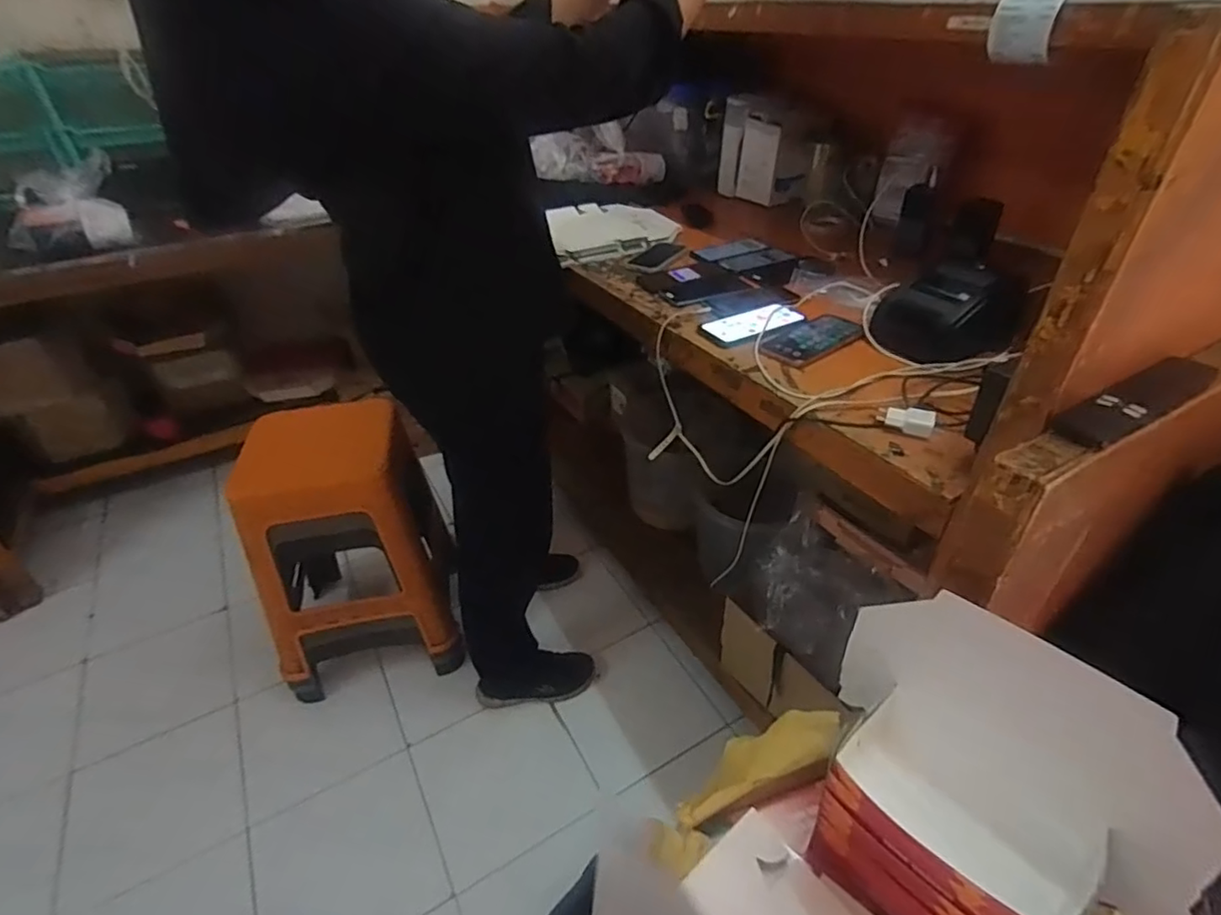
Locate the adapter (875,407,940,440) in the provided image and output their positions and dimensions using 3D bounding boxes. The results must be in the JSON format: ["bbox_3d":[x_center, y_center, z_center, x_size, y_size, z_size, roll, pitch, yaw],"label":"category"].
[{"bbox_3d":[0.357,-0.046,0.722,0.065,0.021,0.033,24,44,29],"label":"adapter"}]

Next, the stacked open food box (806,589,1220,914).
[{"bbox_3d":[0.304,0.283,0.510,0.160,0.235,0.274,-30,45,-32],"label":"stacked open food box"}]

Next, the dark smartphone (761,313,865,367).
[{"bbox_3d":[0.311,-0.183,0.922,0.171,0.013,0.082,-26,43,-28],"label":"dark smartphone"}]

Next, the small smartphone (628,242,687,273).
[{"bbox_3d":[0.098,-0.419,1.248,0.075,0.015,0.146,26,45,31],"label":"small smartphone"}]

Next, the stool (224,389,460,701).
[{"bbox_3d":[-0.551,0.195,1.289,0.345,0.559,0.311,-8,38,-8],"label":"stool"}]

